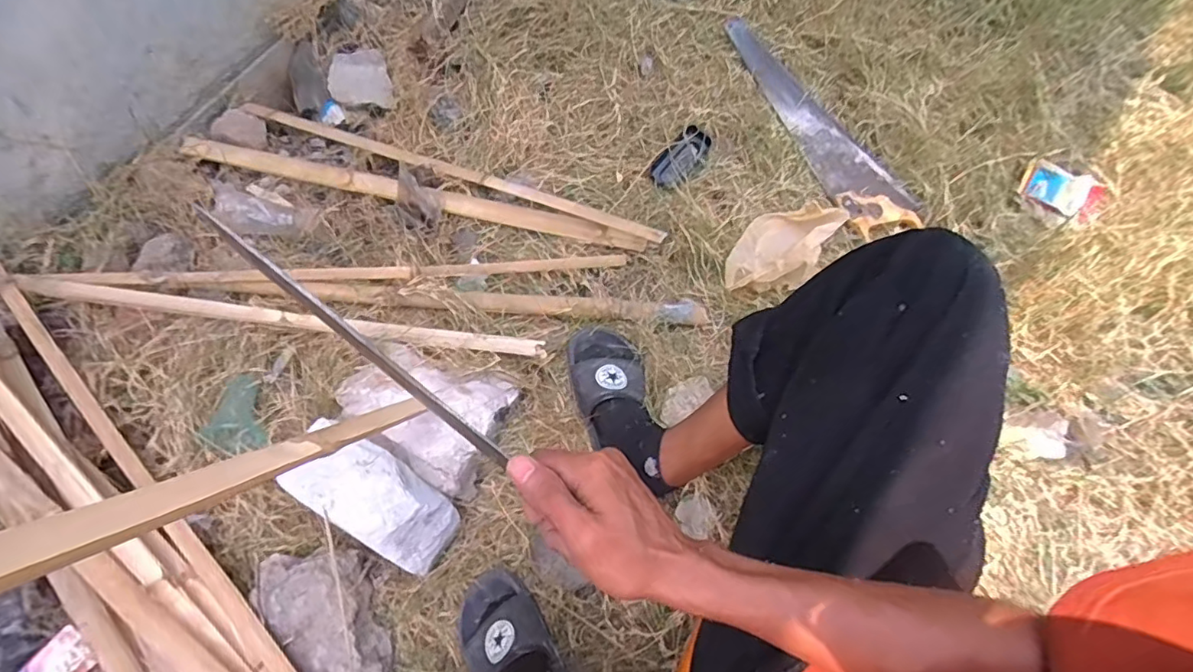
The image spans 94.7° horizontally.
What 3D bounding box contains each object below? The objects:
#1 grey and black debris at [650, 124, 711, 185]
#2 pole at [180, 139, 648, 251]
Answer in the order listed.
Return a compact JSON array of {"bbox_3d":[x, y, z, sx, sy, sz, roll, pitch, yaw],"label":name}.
[{"bbox_3d":[0.132,-0.278,0.843,0.051,0.025,0.114,41,75,11],"label":"grey and black debris"},{"bbox_3d":[-0.270,-0.217,0.817,0.688,0.031,0.041,13,71,2],"label":"pole"}]

